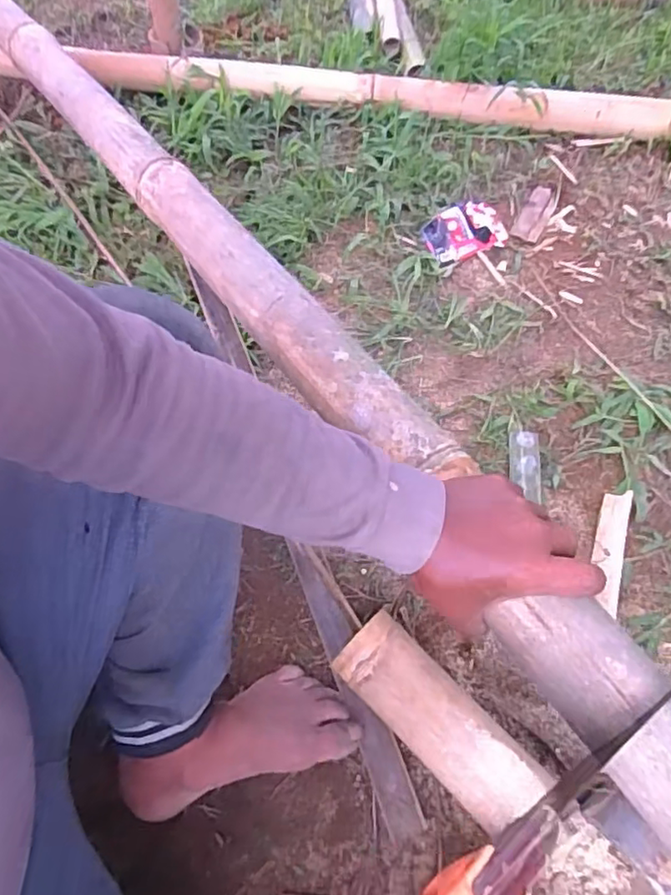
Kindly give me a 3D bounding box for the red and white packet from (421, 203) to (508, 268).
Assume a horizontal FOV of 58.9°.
[{"bbox_3d":[0.188,-0.320,0.886,0.123,0.025,0.082,-26,84,-11],"label":"red and white packet"}]

